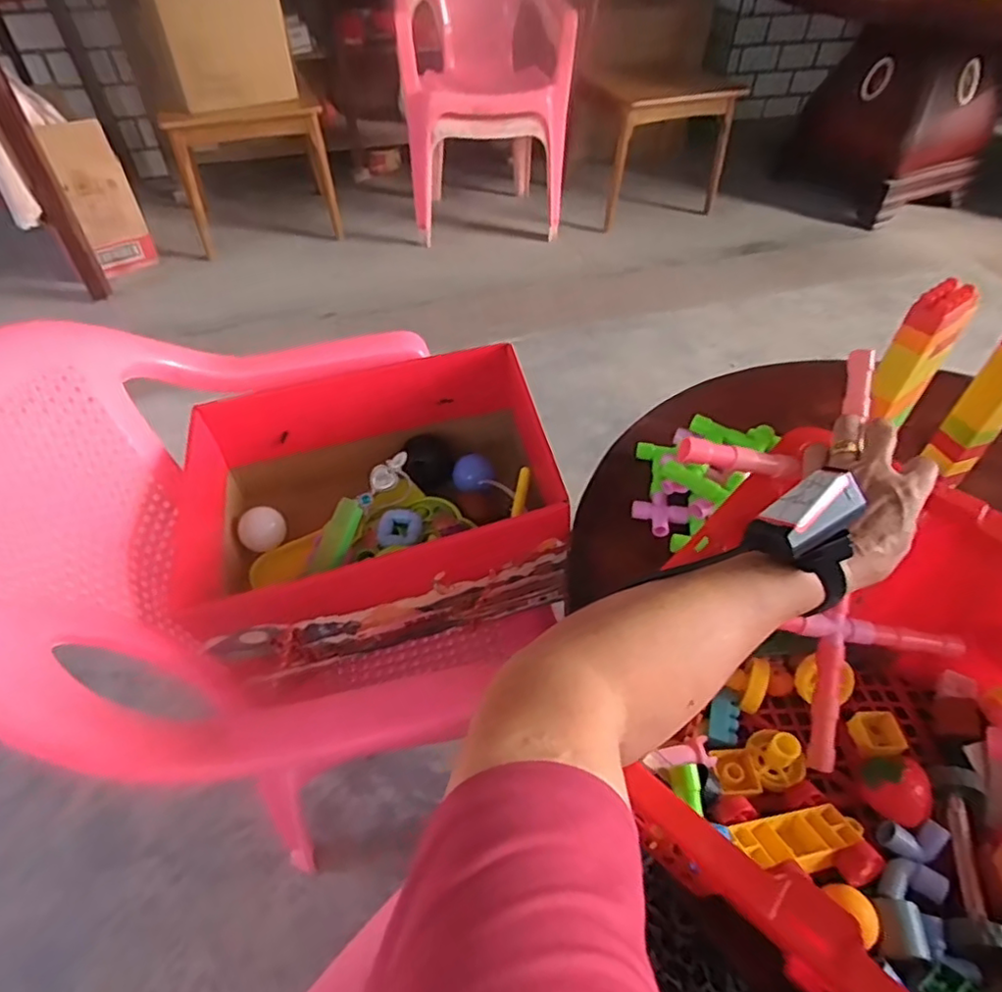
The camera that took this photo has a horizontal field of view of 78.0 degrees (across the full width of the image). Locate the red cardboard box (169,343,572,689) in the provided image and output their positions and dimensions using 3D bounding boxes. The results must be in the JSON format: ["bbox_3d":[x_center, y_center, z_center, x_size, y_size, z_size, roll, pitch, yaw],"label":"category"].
[{"bbox_3d":[-0.148,0.006,0.740,0.383,0.196,0.304,-11,50,-11],"label":"red cardboard box"}]

